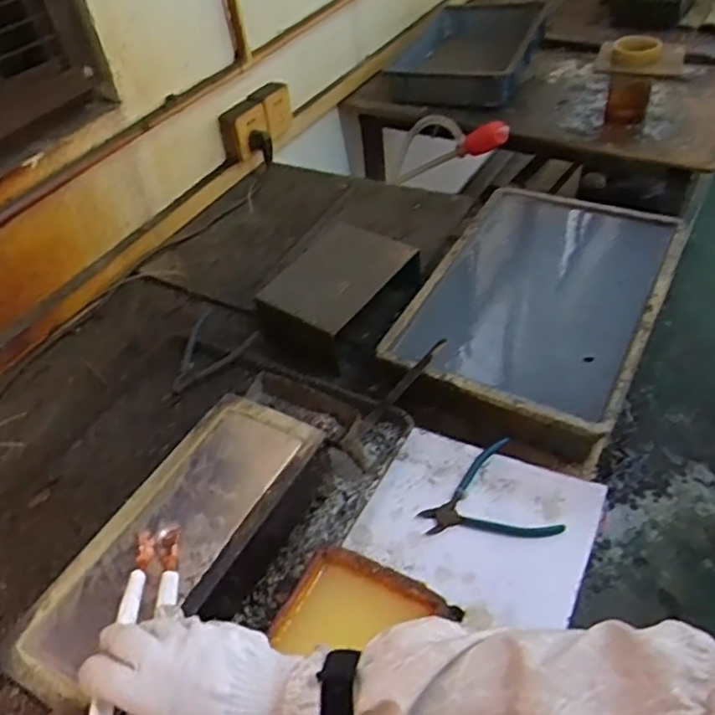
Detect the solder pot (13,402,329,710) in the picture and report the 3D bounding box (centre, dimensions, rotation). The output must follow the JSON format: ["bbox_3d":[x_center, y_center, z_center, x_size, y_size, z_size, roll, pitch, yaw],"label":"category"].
[{"bbox_3d":[-0.168,0.194,0.660,0.144,0.084,0.327,18,50,24],"label":"solder pot"}]

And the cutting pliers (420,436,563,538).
[{"bbox_3d":[0.138,0.164,0.713,0.130,0.021,0.116,-23,56,-10],"label":"cutting pliers"}]

